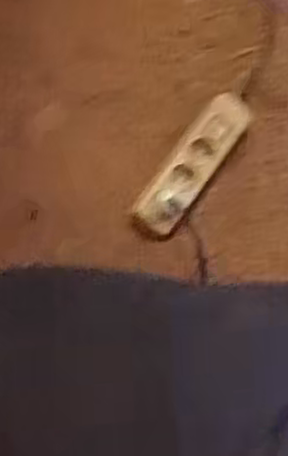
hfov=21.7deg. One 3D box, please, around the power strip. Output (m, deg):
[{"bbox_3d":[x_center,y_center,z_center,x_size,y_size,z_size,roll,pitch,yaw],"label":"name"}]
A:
[{"bbox_3d":[0.064,-0.086,0.986,0.066,0.043,0.224,32,71,16],"label":"power strip"}]

